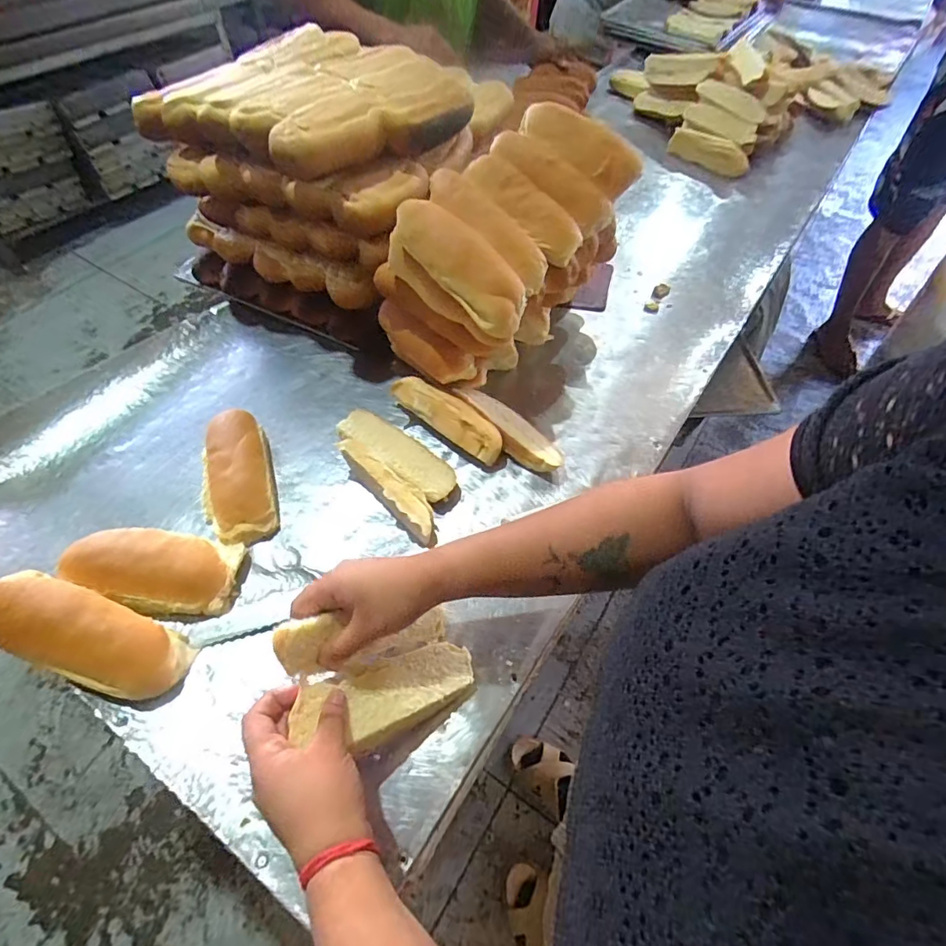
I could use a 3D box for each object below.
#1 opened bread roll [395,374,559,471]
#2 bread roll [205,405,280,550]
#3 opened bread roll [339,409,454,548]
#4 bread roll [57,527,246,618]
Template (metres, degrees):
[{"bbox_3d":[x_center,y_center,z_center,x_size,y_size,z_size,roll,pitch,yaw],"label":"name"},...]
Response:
[{"bbox_3d":[0.003,-0.062,0.578,0.214,0.042,0.072,34,61,20],"label":"opened bread roll"},{"bbox_3d":[-0.242,0.001,0.525,0.069,0.039,0.148,-11,57,-9],"label":"bread roll"},{"bbox_3d":[-0.076,-0.004,0.537,0.077,0.037,0.172,-34,63,-22],"label":"opened bread roll"},{"bbox_3d":[-0.289,0.086,0.458,0.137,0.044,0.072,2,56,0],"label":"bread roll"}]

